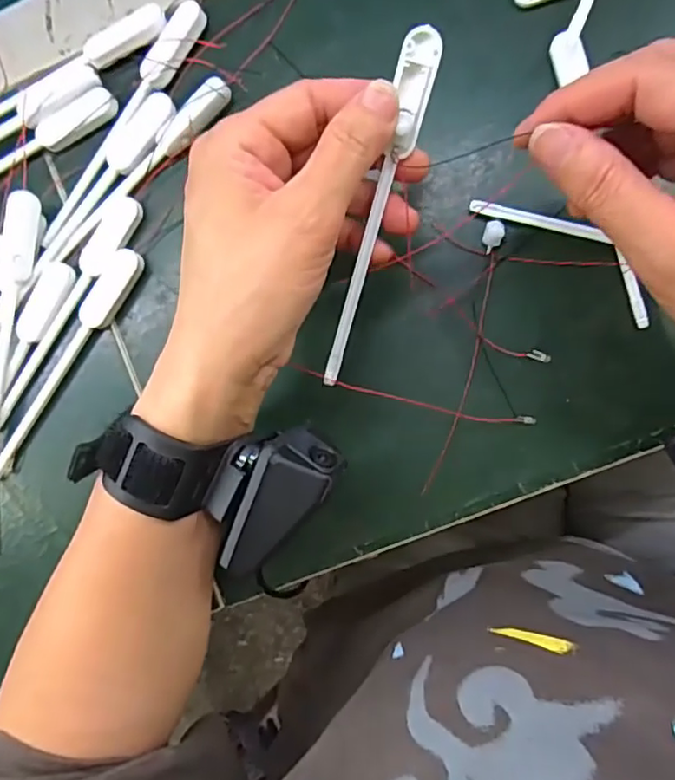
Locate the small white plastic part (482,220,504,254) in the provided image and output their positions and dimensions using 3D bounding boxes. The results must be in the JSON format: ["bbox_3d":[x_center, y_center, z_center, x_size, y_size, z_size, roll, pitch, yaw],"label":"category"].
[{"bbox_3d":[0.077,-0.075,0.300,0.009,0.004,0.016,20,93,6],"label":"small white plastic part"}]

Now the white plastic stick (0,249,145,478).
[{"bbox_3d":[-0.147,-0.012,0.323,0.017,0.007,0.143,35,94,5],"label":"white plastic stick"}]

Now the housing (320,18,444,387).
[{"bbox_3d":[0.015,-0.068,0.253,0.015,0.005,0.145,19,116,6],"label":"housing"}]

